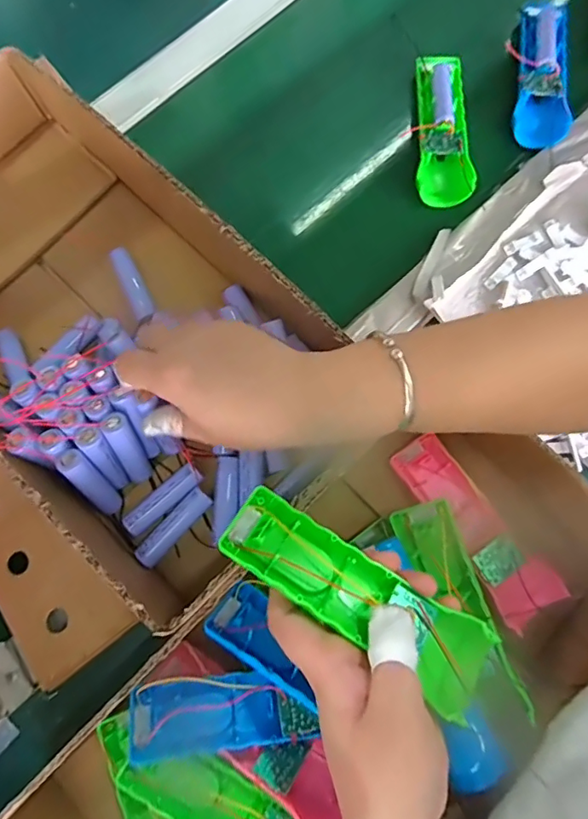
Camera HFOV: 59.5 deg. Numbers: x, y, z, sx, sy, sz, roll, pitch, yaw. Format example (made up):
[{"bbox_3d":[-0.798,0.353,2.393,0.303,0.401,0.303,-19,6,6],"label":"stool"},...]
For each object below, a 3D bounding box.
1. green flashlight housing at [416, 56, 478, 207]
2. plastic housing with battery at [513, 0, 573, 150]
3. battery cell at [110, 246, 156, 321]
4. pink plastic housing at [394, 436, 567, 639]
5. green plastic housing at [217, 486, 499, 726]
[{"bbox_3d":[0.144,-0.272,0.496,0.048,0.022,0.164,1,80,1],"label":"green flashlight housing"},{"bbox_3d":[0.247,-0.338,0.510,0.047,0.018,0.164,6,80,2],"label":"plastic housing with battery"},{"bbox_3d":[-0.137,-0.106,0.440,0.018,0.018,0.066,-24,80,-4],"label":"battery cell"},{"bbox_3d":[0.140,0.088,0.400,0.049,0.028,0.151,-32,81,-5],"label":"pink plastic housing"},{"bbox_3d":[0.032,0.101,0.278,0.152,0.020,0.045,31,81,8],"label":"green plastic housing"}]

